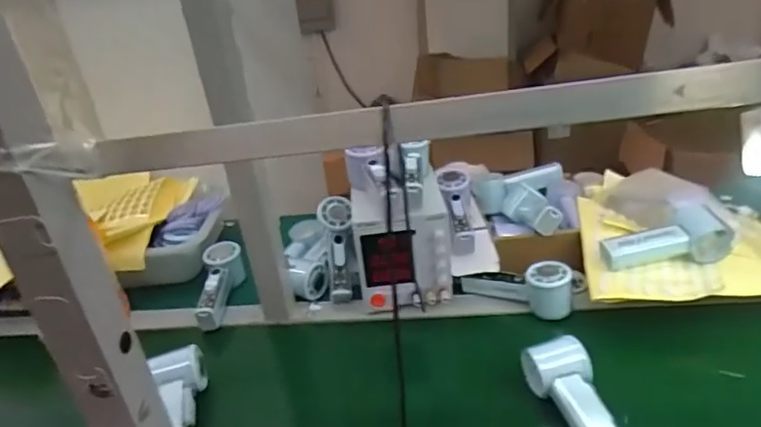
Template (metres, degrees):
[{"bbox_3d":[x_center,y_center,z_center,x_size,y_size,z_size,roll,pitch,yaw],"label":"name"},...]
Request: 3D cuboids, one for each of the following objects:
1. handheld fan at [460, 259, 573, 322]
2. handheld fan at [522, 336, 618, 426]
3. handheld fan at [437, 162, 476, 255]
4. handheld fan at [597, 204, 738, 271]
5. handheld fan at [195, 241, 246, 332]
[{"bbox_3d":[0.181,0.100,0.726,0.143,0.058,0.053,-1,28,12],"label":"handheld fan"},{"bbox_3d":[0.206,0.198,0.558,0.058,0.041,0.147,-13,41,-10],"label":"handheld fan"},{"bbox_3d":[0.114,-0.005,0.804,0.049,0.053,0.164,-4,50,7],"label":"handheld fan"},{"bbox_3d":[0.363,0.031,0.698,0.158,0.045,0.075,-7,27,1],"label":"handheld fan"},{"bbox_3d":[-0.249,0.112,0.827,0.052,0.058,0.158,-5,42,5],"label":"handheld fan"}]

